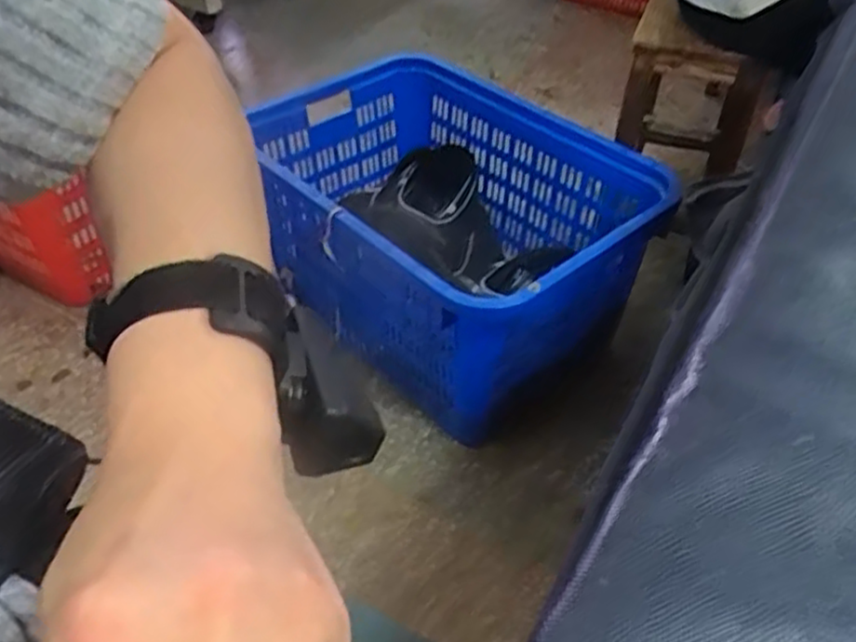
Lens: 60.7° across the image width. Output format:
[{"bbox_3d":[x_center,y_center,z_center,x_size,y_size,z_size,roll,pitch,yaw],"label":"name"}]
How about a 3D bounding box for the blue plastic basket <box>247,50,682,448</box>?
[{"bbox_3d":[0.007,-0.148,1.260,0.441,0.347,0.659,-31,52,-29],"label":"blue plastic basket"}]

